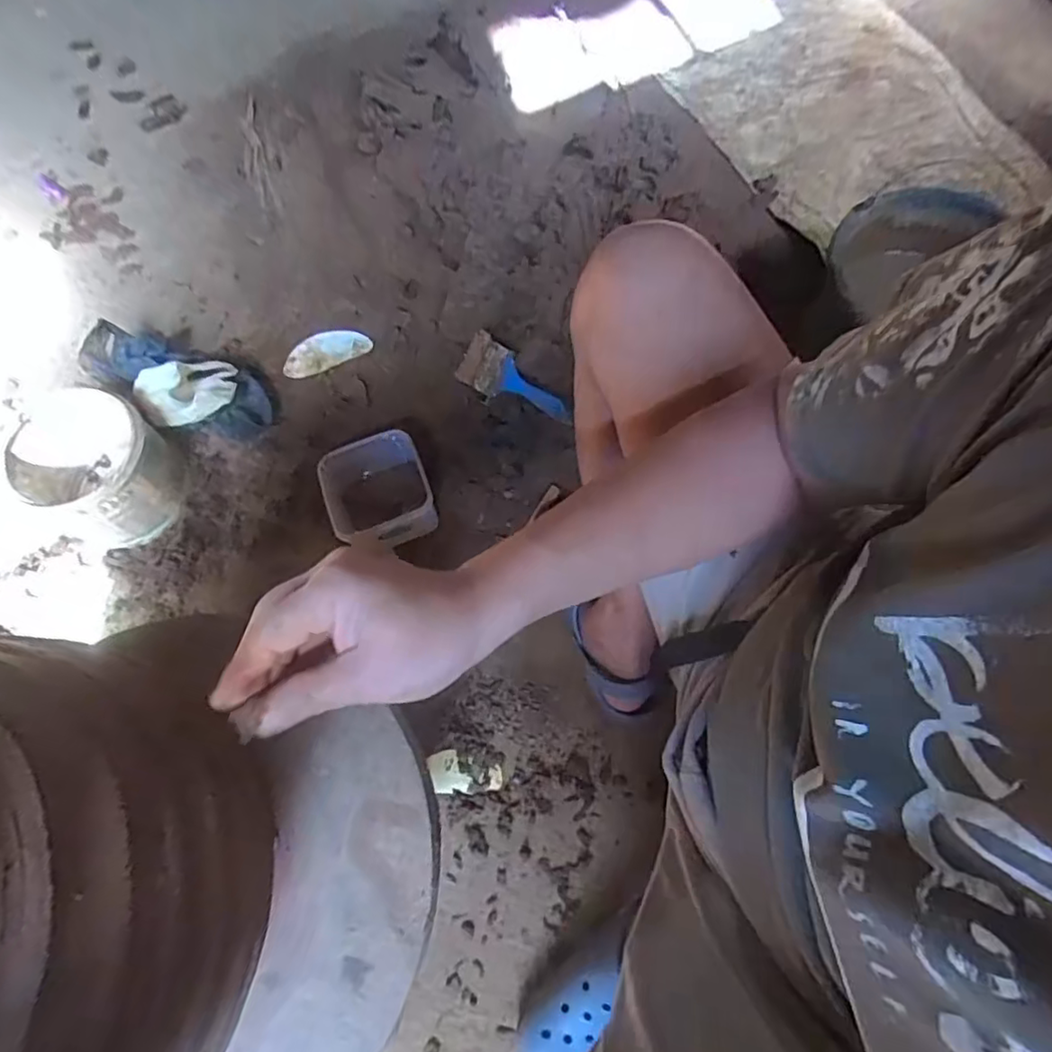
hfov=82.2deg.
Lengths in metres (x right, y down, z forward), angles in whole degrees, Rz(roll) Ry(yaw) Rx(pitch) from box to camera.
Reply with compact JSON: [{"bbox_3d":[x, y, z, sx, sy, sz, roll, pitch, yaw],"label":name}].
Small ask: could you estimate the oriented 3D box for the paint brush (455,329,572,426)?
[{"bbox_3d":[-0.010,-0.206,0.859,0.183,0.010,0.073,30,105,11],"label":"paint brush"}]

